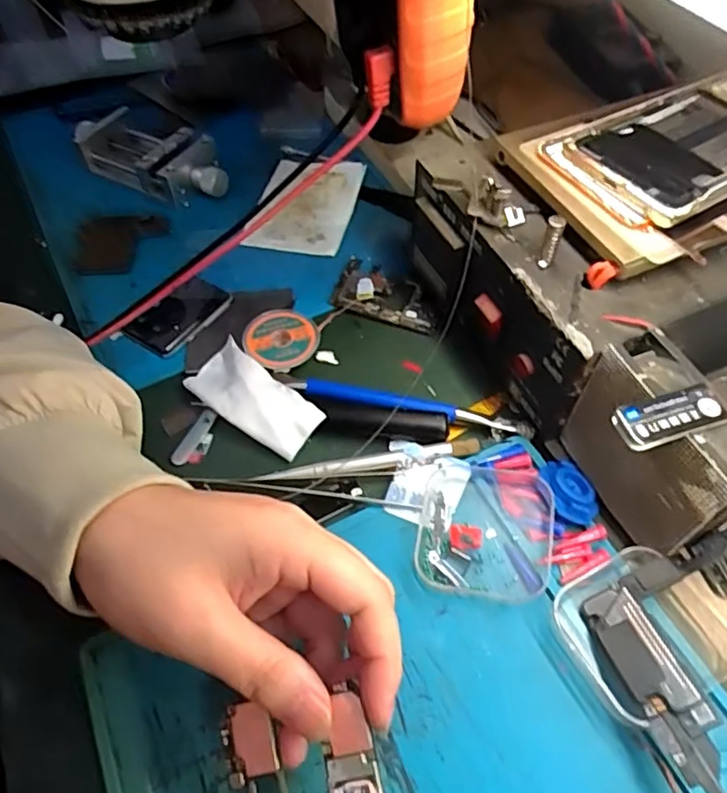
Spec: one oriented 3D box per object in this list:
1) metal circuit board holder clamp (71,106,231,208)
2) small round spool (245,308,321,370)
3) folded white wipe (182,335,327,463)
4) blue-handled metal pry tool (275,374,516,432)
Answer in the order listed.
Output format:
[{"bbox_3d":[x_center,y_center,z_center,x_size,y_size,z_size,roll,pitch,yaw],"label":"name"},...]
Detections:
[{"bbox_3d":[-0.166,-0.192,0.479,0.141,0.024,0.055,28,59,20],"label":"metal circuit board holder clamp"},{"bbox_3d":[-0.050,-0.034,0.377,0.042,0.017,0.040,-1,54,1],"label":"small round spool"},{"bbox_3d":[-0.066,0.002,0.353,0.087,0.015,0.038,38,63,26],"label":"folded white wipe"},{"bbox_3d":[0.015,0.002,0.352,0.139,0.011,0.012,15,56,13],"label":"blue-handled metal pry tool"}]

